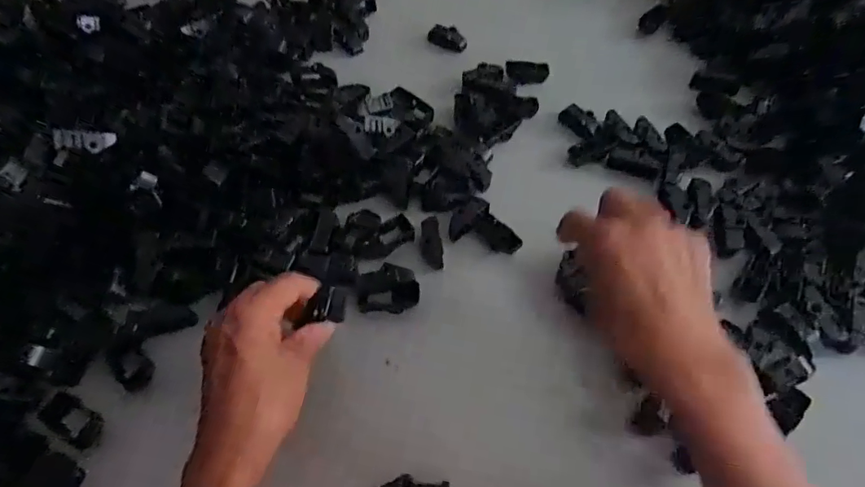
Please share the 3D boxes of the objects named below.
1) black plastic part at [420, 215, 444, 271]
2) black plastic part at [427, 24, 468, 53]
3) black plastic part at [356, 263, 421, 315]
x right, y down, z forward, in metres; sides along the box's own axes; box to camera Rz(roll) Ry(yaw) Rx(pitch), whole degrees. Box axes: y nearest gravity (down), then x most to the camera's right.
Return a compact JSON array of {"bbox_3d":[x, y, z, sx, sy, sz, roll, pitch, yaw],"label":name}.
[{"bbox_3d":[-0.001,-0.001,0.421,0.018,0.008,0.048,-8,61,-1],"label":"black plastic part"},{"bbox_3d":[0.018,-0.235,0.560,0.045,0.014,0.021,26,66,16],"label":"black plastic part"},{"bbox_3d":[-0.035,0.038,0.398,0.049,0.011,0.040,1,61,3],"label":"black plastic part"}]

